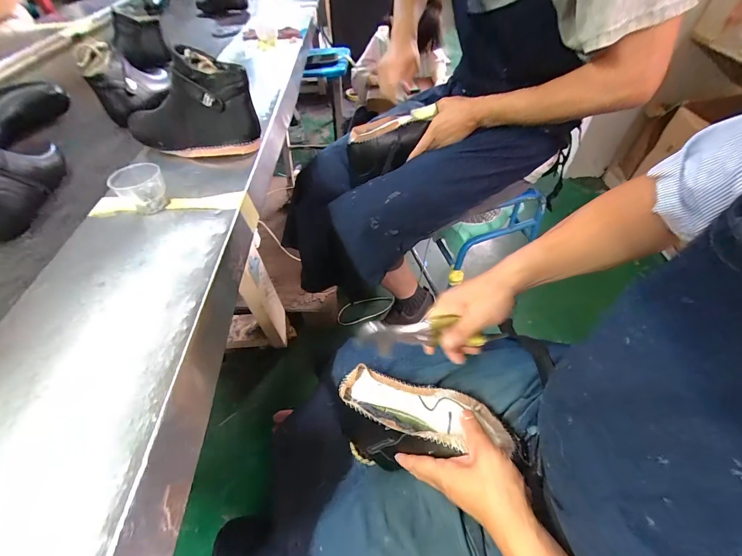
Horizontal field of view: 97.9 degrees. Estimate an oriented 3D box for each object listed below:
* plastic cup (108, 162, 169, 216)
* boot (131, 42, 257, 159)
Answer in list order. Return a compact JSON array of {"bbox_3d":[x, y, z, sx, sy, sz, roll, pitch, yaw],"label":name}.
[{"bbox_3d":[-0.327,-0.127,0.463,0.066,0.056,0.055,-32,56,-22],"label":"plastic cup"},{"bbox_3d":[-0.299,-0.281,0.536,0.208,0.144,0.078,8,51,9],"label":"boot"}]

